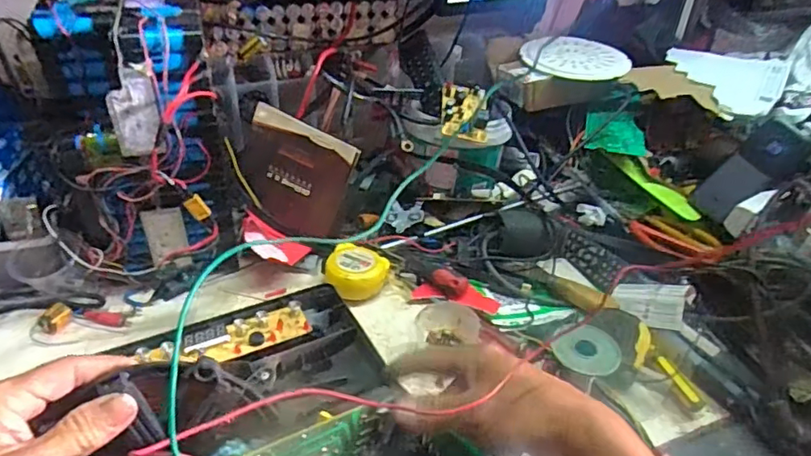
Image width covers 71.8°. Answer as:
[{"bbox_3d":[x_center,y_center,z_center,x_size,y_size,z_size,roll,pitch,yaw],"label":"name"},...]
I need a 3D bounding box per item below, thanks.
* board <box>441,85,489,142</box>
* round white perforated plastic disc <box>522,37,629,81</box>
[{"bbox_3d":[0.075,-0.149,0.696,0.058,0.023,0.090,11,58,-12],"label":"board"},{"bbox_3d":[0.233,-0.235,0.766,0.142,0.009,0.121,15,44,18],"label":"round white perforated plastic disc"}]

